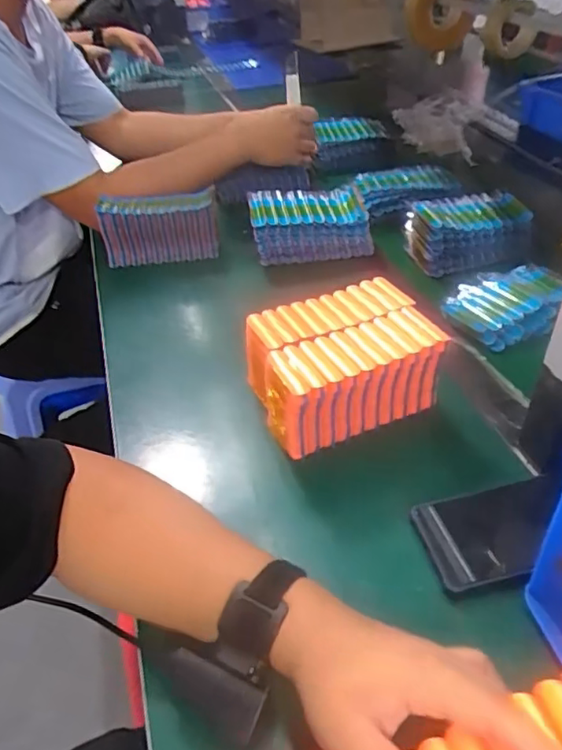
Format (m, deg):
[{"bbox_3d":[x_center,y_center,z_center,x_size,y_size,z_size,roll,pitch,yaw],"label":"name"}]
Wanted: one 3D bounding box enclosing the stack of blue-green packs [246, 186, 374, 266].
[{"bbox_3d":[0.038,-0.203,0.821,0.155,0.076,0.075,-6,40,-5],"label":"stack of blue-green packs"}]

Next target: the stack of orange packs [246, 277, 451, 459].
[{"bbox_3d":[0.056,-0.013,0.583,0.162,0.084,0.128,-18,42,-18],"label":"stack of orange packs"}]

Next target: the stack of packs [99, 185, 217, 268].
[{"bbox_3d":[-0.169,-0.203,0.837,0.155,0.084,0.049,-8,40,-7],"label":"stack of packs"}]

